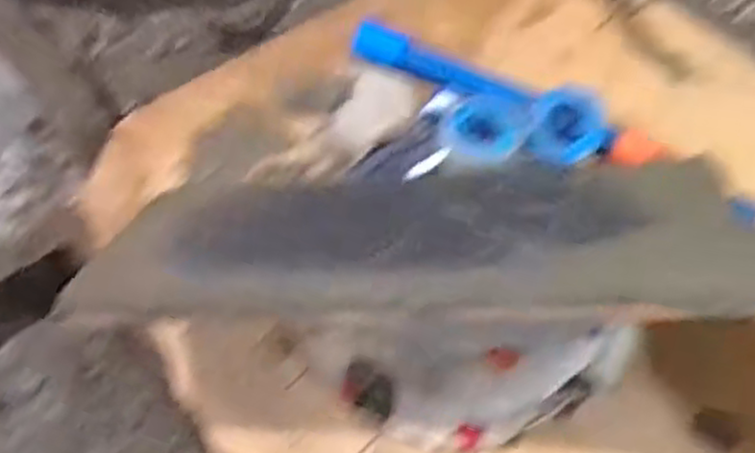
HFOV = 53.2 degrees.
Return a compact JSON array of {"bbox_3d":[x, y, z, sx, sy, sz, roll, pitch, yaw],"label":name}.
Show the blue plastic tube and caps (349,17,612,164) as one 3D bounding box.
[{"bbox_3d":[0.050,-0.069,0.451,0.166,0.036,0.070,25,63,15],"label":"blue plastic tube and caps"}]

